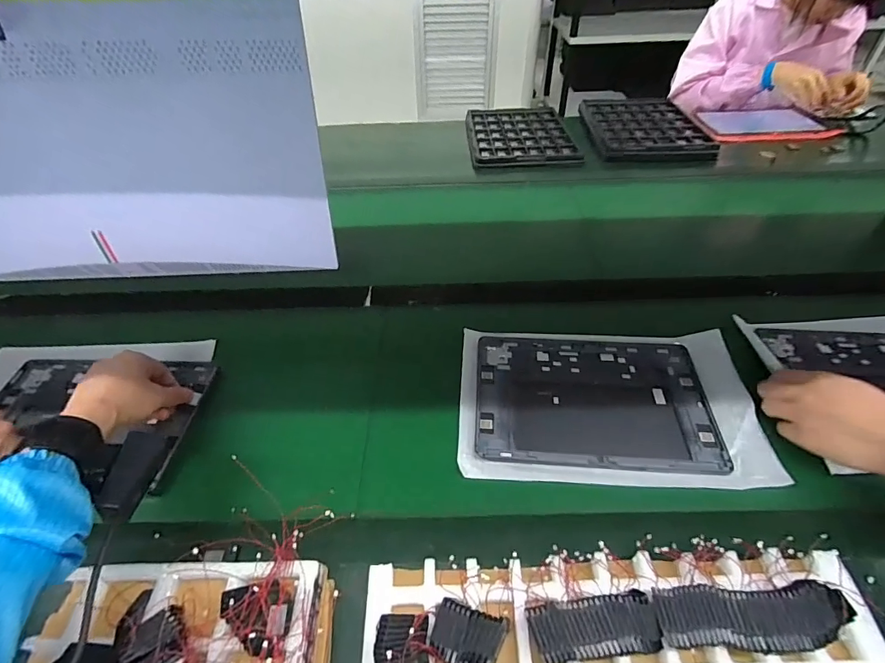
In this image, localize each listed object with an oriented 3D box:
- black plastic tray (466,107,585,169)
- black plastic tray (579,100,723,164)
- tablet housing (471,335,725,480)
[{"bbox_3d":[0.176,-0.466,1.027,0.227,0.021,0.342,-1,44,-1],"label":"black plastic tray"},{"bbox_3d":[0.451,-0.468,0.995,0.228,0.027,0.384,2,44,2],"label":"black plastic tray"},{"bbox_3d":[0.168,0.075,0.499,0.252,0.012,0.174,4,45,4],"label":"tablet housing"}]

